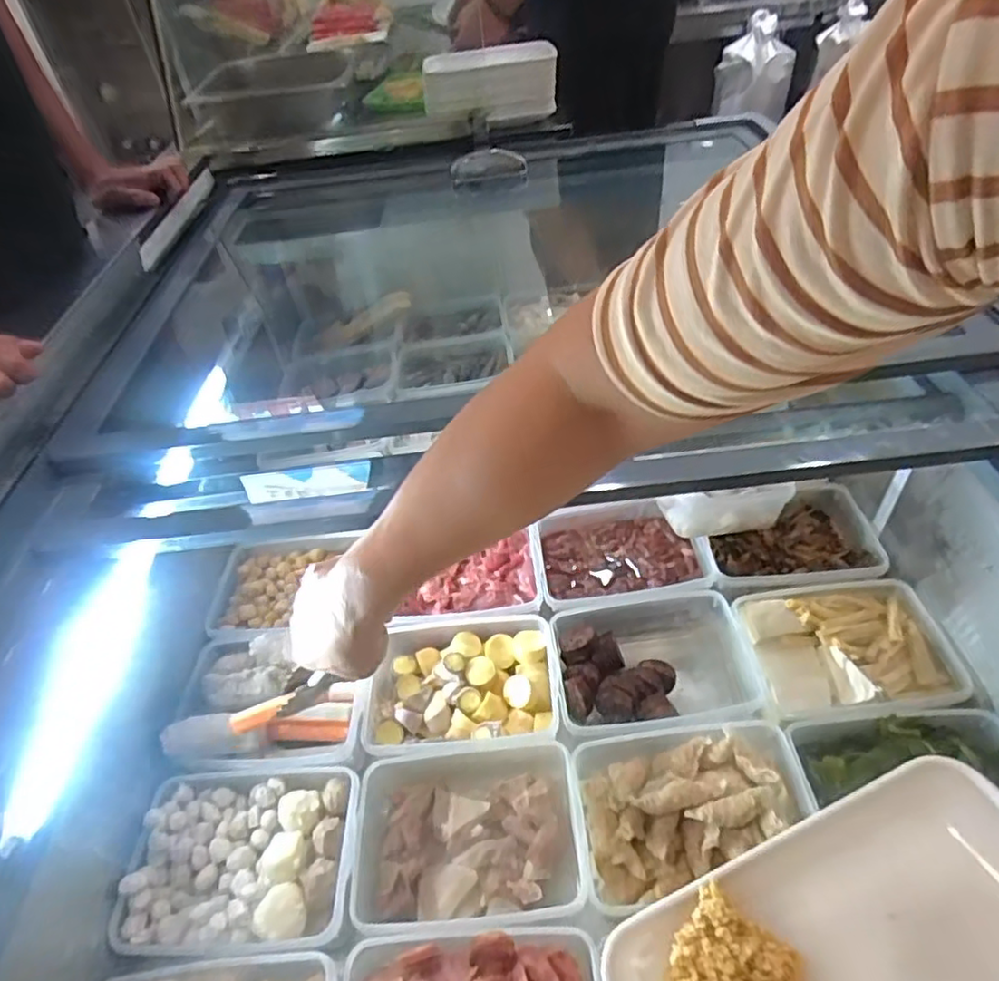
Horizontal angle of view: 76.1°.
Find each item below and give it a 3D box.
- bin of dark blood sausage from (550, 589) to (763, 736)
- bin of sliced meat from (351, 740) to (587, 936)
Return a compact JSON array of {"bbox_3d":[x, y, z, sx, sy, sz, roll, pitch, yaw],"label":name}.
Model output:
[{"bbox_3d":[0.146,0.170,0.612,0.182,0.069,0.139,-9,45,-1],"label":"bin of dark blood sausage"},{"bbox_3d":[-0.025,0.282,0.517,0.175,0.053,0.127,-6,45,2],"label":"bin of sliced meat"}]

